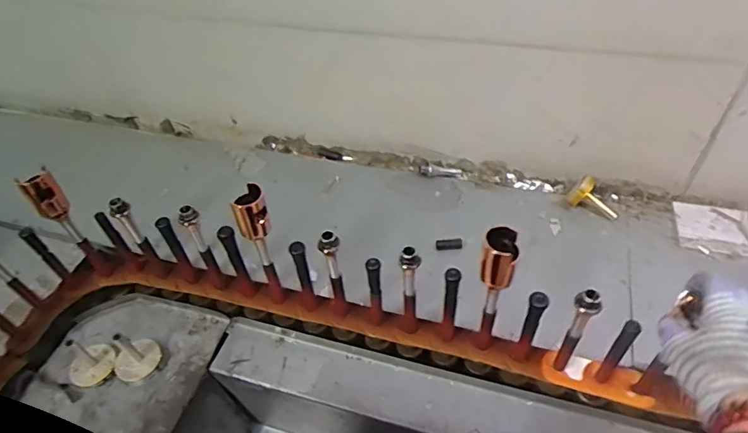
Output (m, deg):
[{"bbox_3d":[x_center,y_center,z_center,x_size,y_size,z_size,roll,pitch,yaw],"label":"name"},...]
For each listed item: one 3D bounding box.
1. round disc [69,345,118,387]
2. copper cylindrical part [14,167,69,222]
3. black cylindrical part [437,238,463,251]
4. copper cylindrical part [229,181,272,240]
[{"bbox_3d":[-0.431,0.229,0.773,0.063,0.008,0.066,-1,50,2],"label":"round disc"},{"bbox_3d":[-0.480,-0.027,0.740,0.044,0.090,0.032,-36,58,-24],"label":"copper cylindrical part"},{"bbox_3d":[0.131,0.048,0.872,0.046,0.020,0.014,-5,50,-1],"label":"black cylindrical part"},{"bbox_3d":[-0.158,-0.005,0.656,0.043,0.068,0.038,-15,51,-10],"label":"copper cylindrical part"}]

